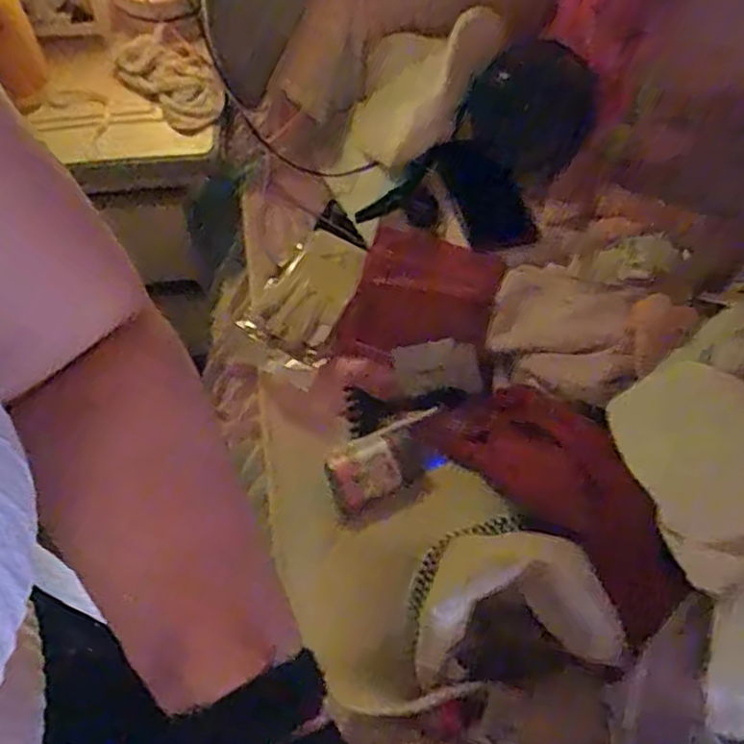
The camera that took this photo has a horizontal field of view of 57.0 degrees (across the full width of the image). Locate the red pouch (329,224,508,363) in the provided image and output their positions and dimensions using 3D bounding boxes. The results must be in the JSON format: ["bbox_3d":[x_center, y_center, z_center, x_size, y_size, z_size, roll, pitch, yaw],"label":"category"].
[{"bbox_3d":[0.052,-0.078,0.718,0.149,0.041,0.159,17,62,8],"label":"red pouch"}]

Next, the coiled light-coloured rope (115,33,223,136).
[{"bbox_3d":[-0.233,-0.344,0.813,0.150,0.033,0.079,40,67,19],"label":"coiled light-coloured rope"}]

